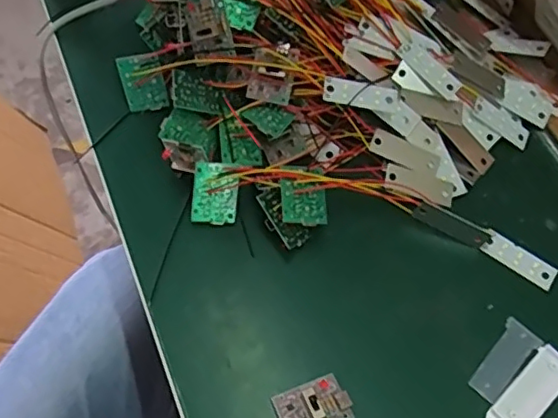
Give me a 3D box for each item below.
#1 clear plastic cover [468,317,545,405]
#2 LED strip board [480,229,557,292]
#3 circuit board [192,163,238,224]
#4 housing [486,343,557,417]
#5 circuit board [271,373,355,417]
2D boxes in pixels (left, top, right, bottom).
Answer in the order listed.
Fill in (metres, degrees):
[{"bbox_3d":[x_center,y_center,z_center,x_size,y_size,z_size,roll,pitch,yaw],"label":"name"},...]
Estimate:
[{"bbox_3d":[0.123,0.082,0.319,0.020,0.004,0.048,37,69,17],"label":"clear plastic cover"},{"bbox_3d":[0.143,0.030,0.348,0.045,0.004,0.016,32,67,15],"label":"LED strip board"},{"bbox_3d":[-0.036,-0.008,0.341,0.026,0.004,0.035,3,100,-22],"label":"circuit board"},{"bbox_3d":[0.132,0.097,0.311,0.059,0.004,0.021,-37,69,-18],"label":"housing"},{"bbox_3d":[0.018,0.099,0.296,0.036,0.010,0.026,-19,58,-13],"label":"circuit board"}]

